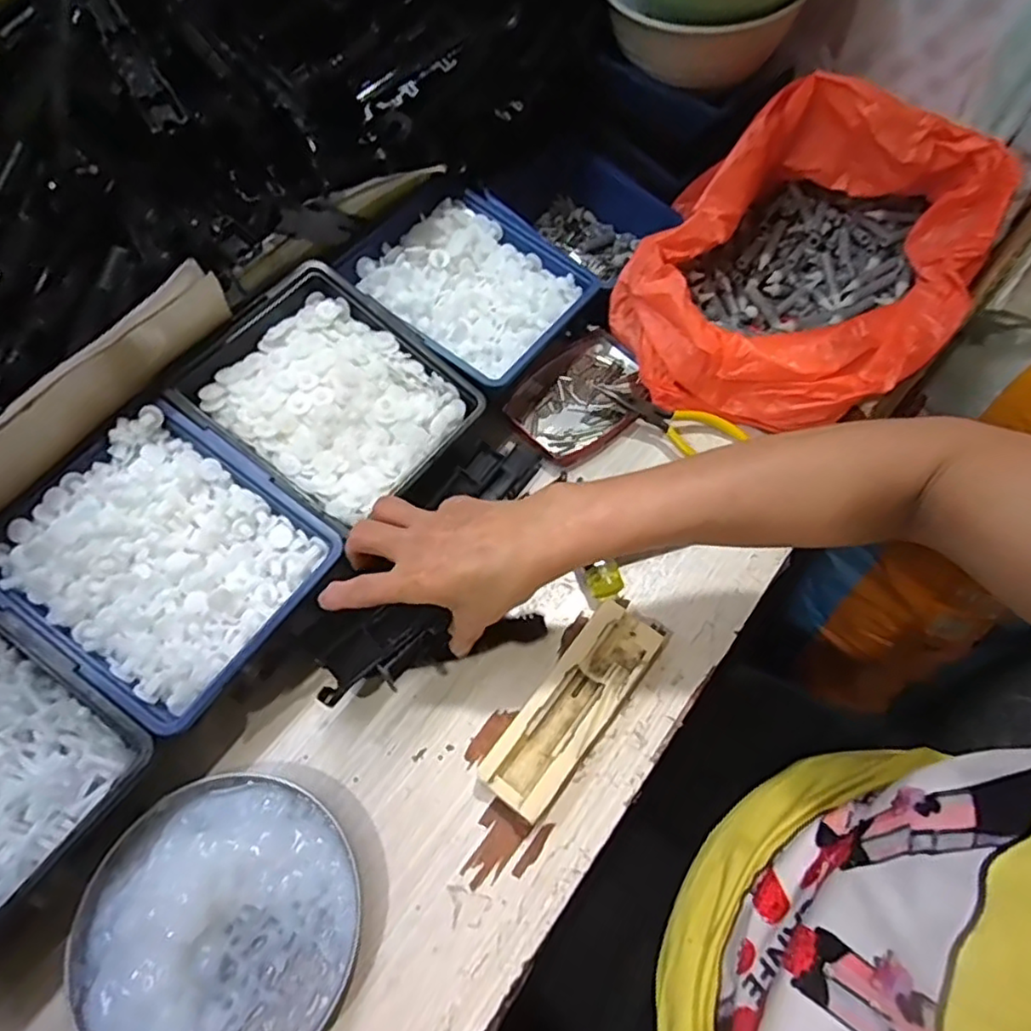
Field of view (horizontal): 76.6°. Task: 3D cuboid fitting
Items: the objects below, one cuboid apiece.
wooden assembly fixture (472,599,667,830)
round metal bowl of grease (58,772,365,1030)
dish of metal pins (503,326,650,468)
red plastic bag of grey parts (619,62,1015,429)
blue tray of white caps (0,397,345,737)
[{"bbox_3d":[0.036,0.118,0.405,0.046,0.025,0.136,36,66,15],"label":"wooden assembly fixture"},{"bbox_3d":[-0.158,0.215,0.345,0.142,0.021,0.139,1,62,-3],"label":"round metal bowl of grease"},{"bbox_3d":[0.054,-0.095,0.523,0.083,0.014,0.120,40,67,16],"label":"dish of metal pins"},{"bbox_3d":[0.224,-0.190,0.498,0.247,0.156,0.206,-40,71,-21],"label":"red plastic bag of grey parts"},{"bbox_3d":[-0.208,0.027,0.393,0.150,0.055,0.145,33,65,13],"label":"blue tray of white caps"}]

